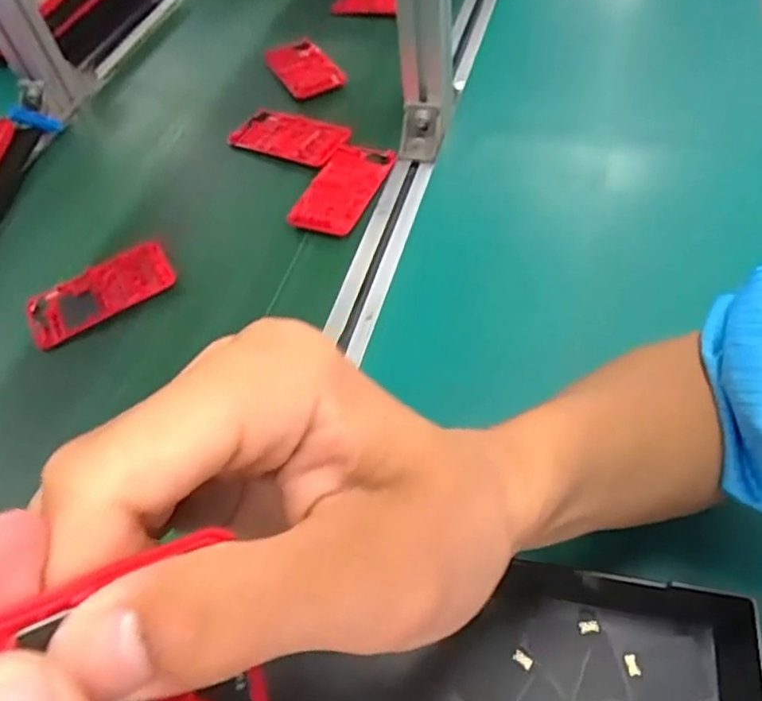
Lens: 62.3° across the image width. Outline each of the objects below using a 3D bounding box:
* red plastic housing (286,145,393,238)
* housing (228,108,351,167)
[{"bbox_3d":[-0.035,-0.155,0.581,0.060,0.007,0.119,15,58,19],"label":"red plastic housing"},{"bbox_3d":[-0.093,-0.220,0.640,0.118,0.007,0.059,21,64,22],"label":"housing"}]

